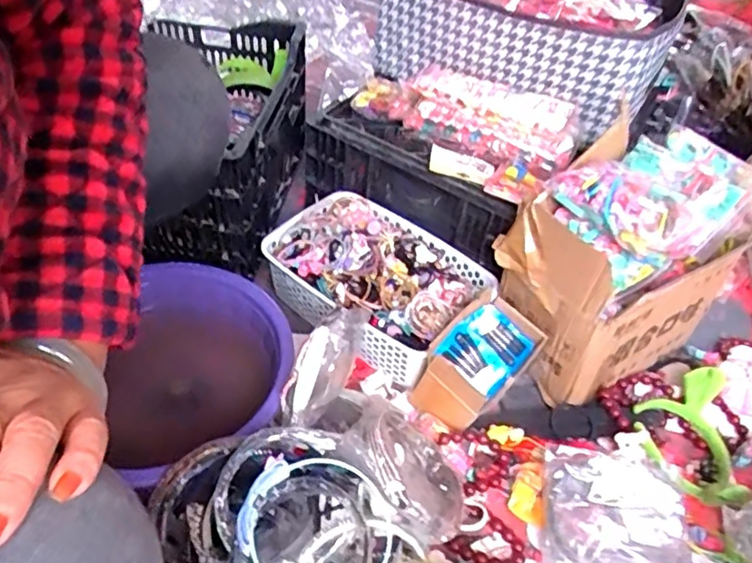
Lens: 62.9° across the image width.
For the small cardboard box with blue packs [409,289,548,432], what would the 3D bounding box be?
[{"bbox_3d":[0.126,0.100,0.761,0.099,0.091,0.148,34,52,24],"label":"small cardboard box with blue packs"}]

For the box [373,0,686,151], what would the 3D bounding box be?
[{"bbox_3d":[0.278,-0.453,1.024,0.455,0.170,0.477,29,50,20],"label":"box"}]

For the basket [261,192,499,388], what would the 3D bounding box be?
[{"bbox_3d":[0.001,-0.008,0.860,0.294,0.094,0.209,34,52,24],"label":"basket"}]

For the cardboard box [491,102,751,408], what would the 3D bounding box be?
[{"bbox_3d":[0.324,-0.038,0.790,0.333,0.263,0.199,-23,53,-26],"label":"cardboard box"}]

